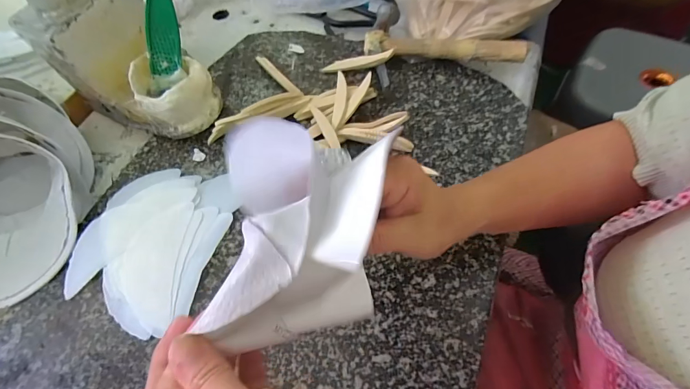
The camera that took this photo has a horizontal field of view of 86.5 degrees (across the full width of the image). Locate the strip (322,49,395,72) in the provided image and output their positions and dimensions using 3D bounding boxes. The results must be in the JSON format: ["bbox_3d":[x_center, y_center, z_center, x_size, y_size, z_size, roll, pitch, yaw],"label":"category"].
[{"bbox_3d":[0.013,-0.153,0.423,0.088,0.011,0.015,-3,57,26],"label":"strip"}]

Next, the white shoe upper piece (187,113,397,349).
[{"bbox_3d":[-0.023,0.016,0.194,0.094,0.063,0.109,-5,59,0],"label":"white shoe upper piece"}]

